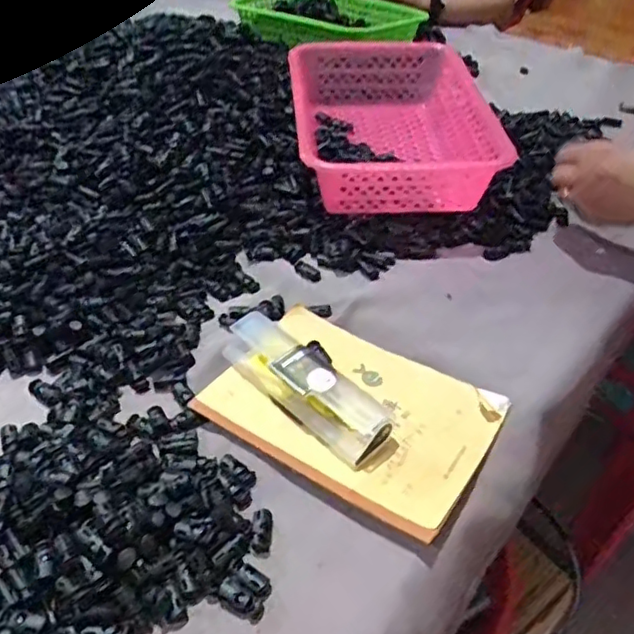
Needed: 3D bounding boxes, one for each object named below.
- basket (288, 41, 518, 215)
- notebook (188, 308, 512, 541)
[{"bbox_3d":[0.077,-0.226,0.742,0.211,0.099,0.297,-3,41,-7],"label":"basket"},{"bbox_3d":[0.028,0.068,0.493,0.208,0.017,0.148,26,45,24],"label":"notebook"}]

